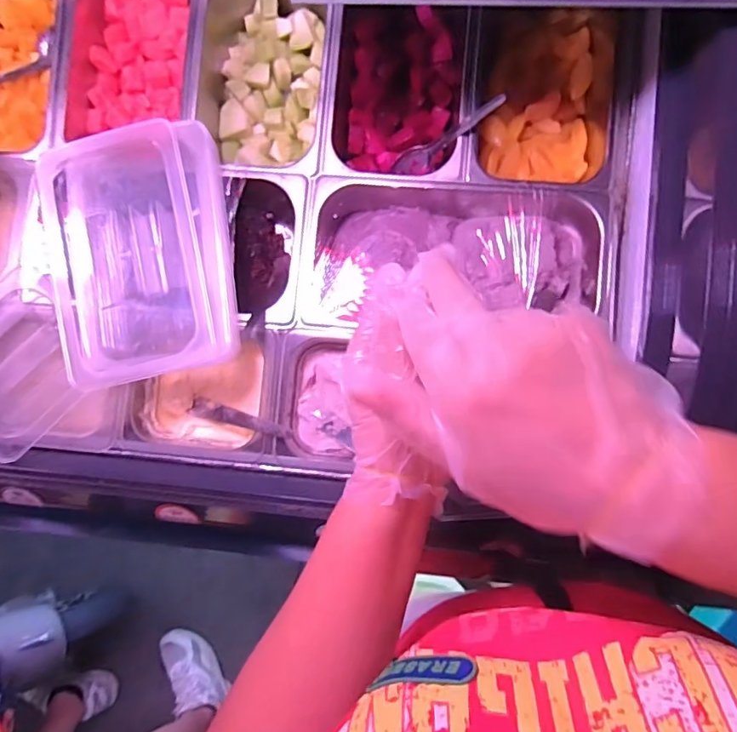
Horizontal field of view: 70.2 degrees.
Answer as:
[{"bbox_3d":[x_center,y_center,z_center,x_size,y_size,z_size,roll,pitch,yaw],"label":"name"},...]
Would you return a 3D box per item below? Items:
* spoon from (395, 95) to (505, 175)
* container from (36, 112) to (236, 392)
[{"bbox_3d":[0.090,-0.260,0.596,0.150,0.024,0.032,-16,85,46],"label":"spoon"},{"bbox_3d":[-0.246,-0.120,0.581,0.187,0.067,0.267,-9,86,3],"label":"container"}]

